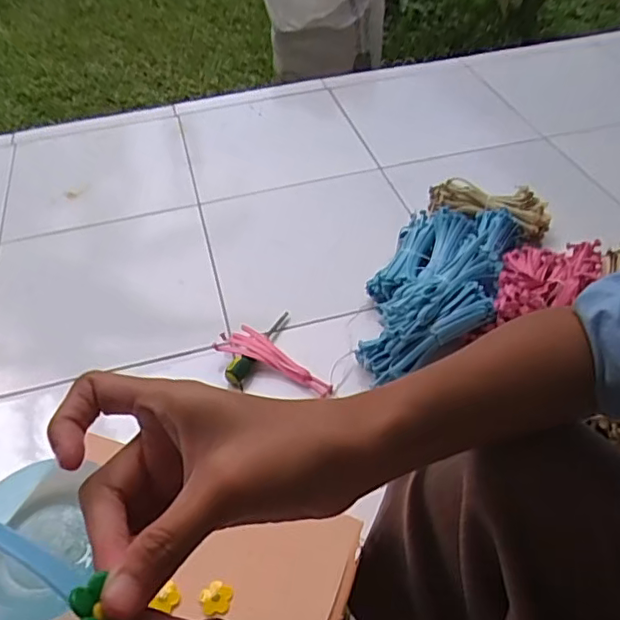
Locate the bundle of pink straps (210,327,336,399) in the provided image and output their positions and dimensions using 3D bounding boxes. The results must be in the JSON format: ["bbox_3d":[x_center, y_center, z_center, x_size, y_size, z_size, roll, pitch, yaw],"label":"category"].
[{"bbox_3d":[-0.052,0.079,0.904,0.195,0.034,0.056,22,52,22],"label":"bundle of pink straps"}]

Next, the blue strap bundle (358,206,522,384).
[{"bbox_3d":[0.210,-0.047,0.955,0.202,0.105,0.388,14,49,16],"label":"blue strap bundle"}]

